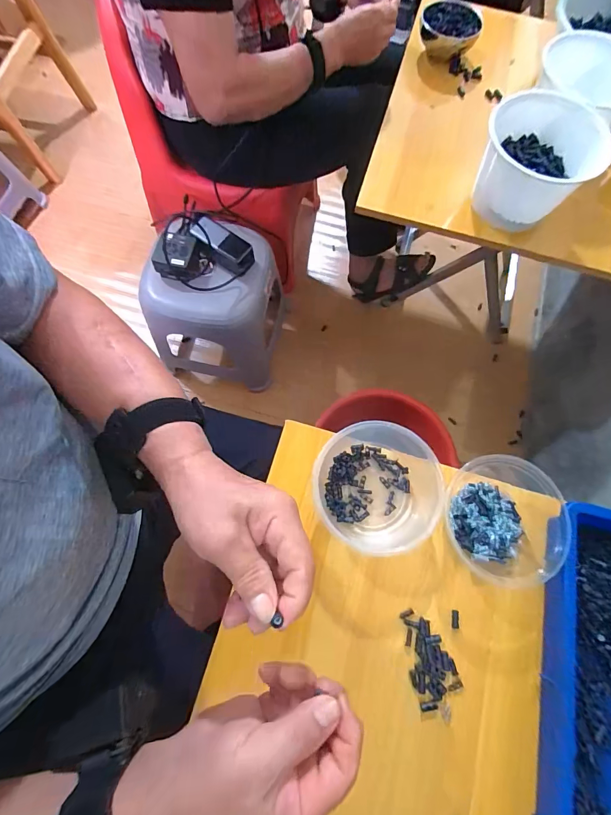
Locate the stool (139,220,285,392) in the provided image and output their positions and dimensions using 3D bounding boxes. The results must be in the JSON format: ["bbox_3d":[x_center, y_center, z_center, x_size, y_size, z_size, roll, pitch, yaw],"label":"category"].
[{"bbox_3d":[-0.198,-0.241,0.931,0.280,0.290,0.286,12,75,2],"label":"stool"}]

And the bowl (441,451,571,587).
[{"bbox_3d":[0.232,0.128,0.430,0.126,0.054,0.132,0,75,-1],"label":"bowl"}]

